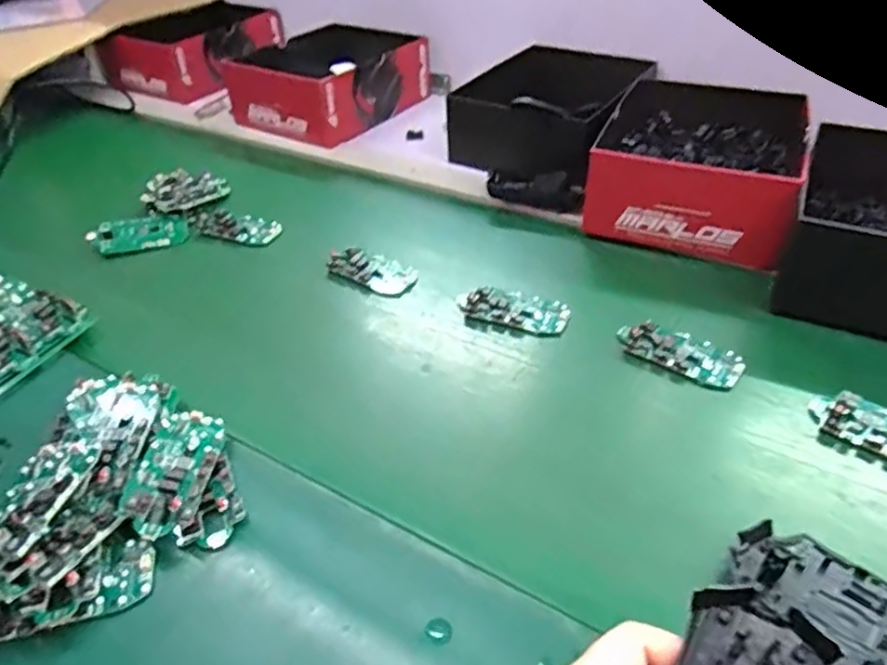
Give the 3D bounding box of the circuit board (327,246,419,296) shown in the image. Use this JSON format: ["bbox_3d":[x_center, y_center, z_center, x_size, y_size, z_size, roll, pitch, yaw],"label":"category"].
[{"bbox_3d":[-0.068,-0.063,0.640,0.088,0.016,0.047,21,47,27],"label":"circuit board"}]

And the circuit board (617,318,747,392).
[{"bbox_3d":[0.193,0.014,0.527,0.096,0.011,0.043,24,48,29],"label":"circuit board"}]

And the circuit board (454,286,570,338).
[{"bbox_3d":[0.061,-0.022,0.583,0.102,0.012,0.046,9,42,14],"label":"circuit board"}]

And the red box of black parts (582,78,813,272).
[{"bbox_3d":[0.274,-0.194,0.699,0.185,0.085,0.272,14,44,19],"label":"red box of black parts"}]

